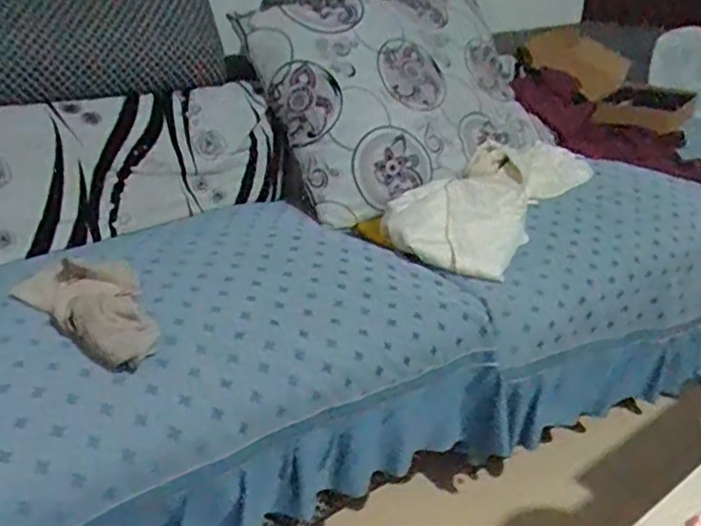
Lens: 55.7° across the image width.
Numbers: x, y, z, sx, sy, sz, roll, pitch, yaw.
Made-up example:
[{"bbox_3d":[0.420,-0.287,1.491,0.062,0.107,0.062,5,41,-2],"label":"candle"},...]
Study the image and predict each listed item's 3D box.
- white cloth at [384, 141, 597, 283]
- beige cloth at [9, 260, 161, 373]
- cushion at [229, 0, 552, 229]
[{"bbox_3d":[0.321,-0.164,1.462,0.270,0.062,0.571,37,49,14],"label":"white cloth"},{"bbox_3d":[-0.381,0.072,0.951,0.171,0.083,0.232,-11,28,-24],"label":"beige cloth"},{"bbox_3d":[0.131,-0.469,1.634,0.741,0.594,0.146,-25,-6,-34],"label":"cushion"}]

